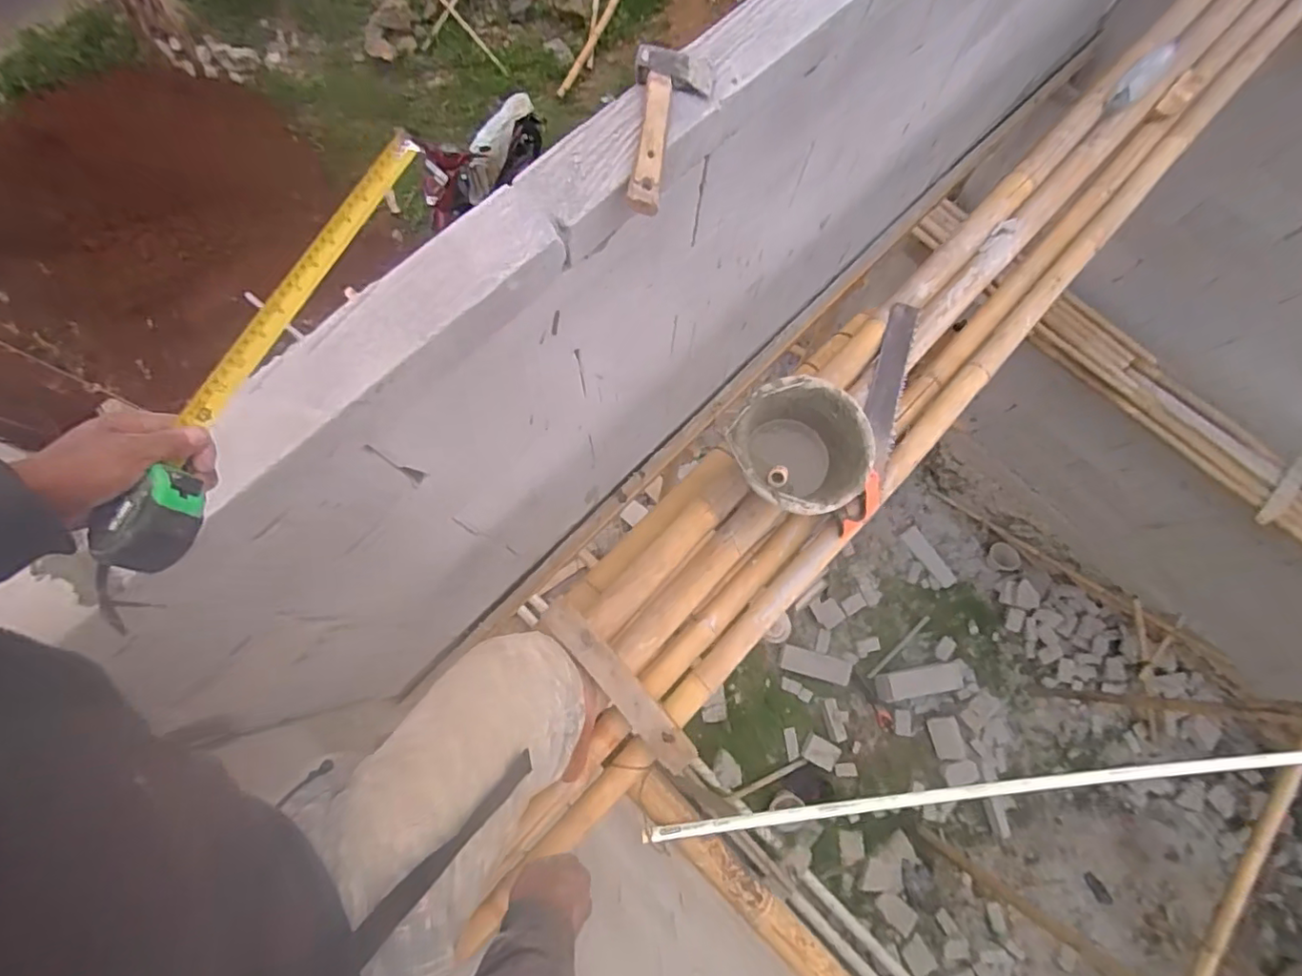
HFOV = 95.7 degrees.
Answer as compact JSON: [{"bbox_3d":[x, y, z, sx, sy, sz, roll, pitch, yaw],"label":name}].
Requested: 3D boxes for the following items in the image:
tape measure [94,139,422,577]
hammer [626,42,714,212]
[{"bbox_3d":[-0.314,-0.132,0.491,0.062,0.046,0.420,18,70,3],"label":"tape measure"},{"bbox_3d":[0.024,-0.446,0.722,0.098,0.047,0.234,5,75,-1],"label":"hammer"}]

